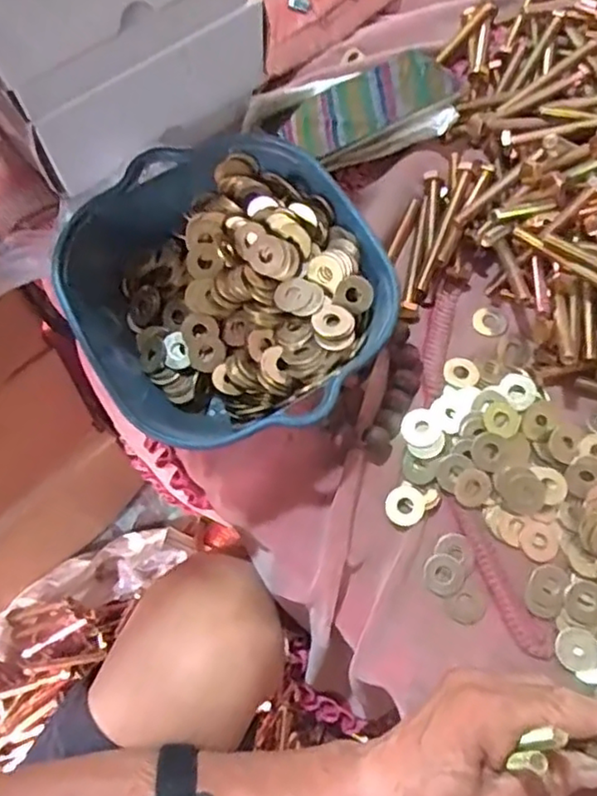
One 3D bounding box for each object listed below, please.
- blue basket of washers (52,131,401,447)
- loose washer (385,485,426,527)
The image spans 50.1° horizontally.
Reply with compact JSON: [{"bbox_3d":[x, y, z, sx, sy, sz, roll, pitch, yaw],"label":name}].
[{"bbox_3d":[-0.043,-0.064,0.425,0.193,0.077,0.191,1,70,-2],"label":"blue basket of washers"},{"bbox_3d":[0.069,0.070,0.414,0.024,0.007,0.025,1,70,-2],"label":"loose washer"}]

